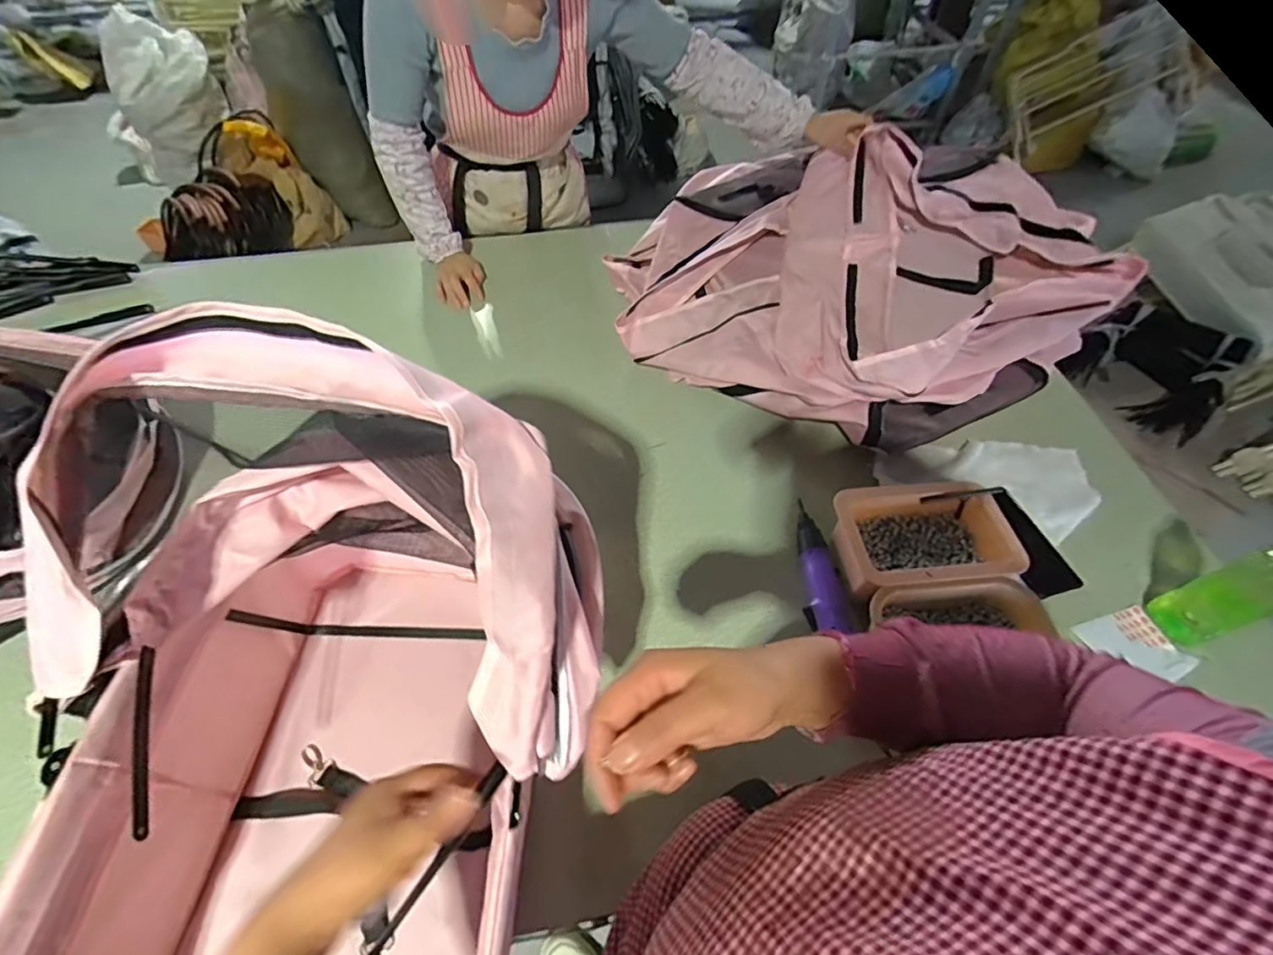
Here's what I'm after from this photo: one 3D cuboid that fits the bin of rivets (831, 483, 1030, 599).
[{"bbox_3d":[0.356,0.080,0.709,0.203,0.076,0.134,-6,56,-4],"label":"bin of rivets"}]

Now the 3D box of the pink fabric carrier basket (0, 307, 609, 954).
[{"bbox_3d":[-0.237,0.224,0.410,0.401,0.444,0.525,-1,56,-1],"label":"pink fabric carrier basket"}]

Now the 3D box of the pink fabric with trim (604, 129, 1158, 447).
[{"bbox_3d":[0.365,-0.350,0.937,0.748,0.174,0.568,25,59,15],"label":"pink fabric with trim"}]

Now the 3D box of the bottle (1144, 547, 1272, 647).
[{"bbox_3d":[0.688,0.128,0.625,0.070,0.203,0.063,-17,58,-12],"label":"bottle"}]

